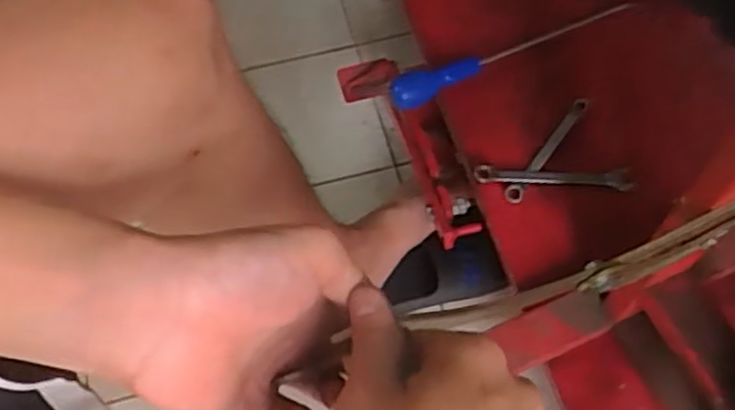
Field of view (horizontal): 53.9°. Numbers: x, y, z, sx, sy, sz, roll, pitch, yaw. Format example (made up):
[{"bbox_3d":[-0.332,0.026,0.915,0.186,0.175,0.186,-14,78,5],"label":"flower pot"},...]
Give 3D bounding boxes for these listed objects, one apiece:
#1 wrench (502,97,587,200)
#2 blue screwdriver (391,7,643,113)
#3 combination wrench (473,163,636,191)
[{"bbox_3d":[0.173,-0.054,0.691,0.016,0.013,0.131,35,70,17],"label":"wrench"},{"bbox_3d":[0.142,-0.154,0.726,0.258,0.024,0.030,-23,65,-9],"label":"blue screwdriver"},{"bbox_3d":[0.173,-0.026,0.680,0.144,0.014,0.022,4,64,4],"label":"combination wrench"}]

